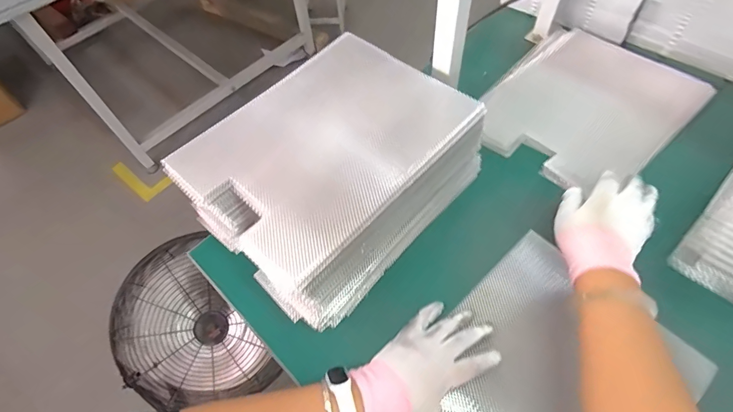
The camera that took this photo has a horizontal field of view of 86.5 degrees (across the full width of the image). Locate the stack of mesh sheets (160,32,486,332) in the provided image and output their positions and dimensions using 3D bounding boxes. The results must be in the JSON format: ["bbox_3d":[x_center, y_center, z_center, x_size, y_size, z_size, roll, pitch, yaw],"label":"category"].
[{"bbox_3d":[-0.039,-0.054,0.547,0.269,0.142,0.349,38,68,25],"label":"stack of mesh sheets"}]

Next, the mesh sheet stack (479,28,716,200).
[{"bbox_3d":[0.365,-0.168,0.657,0.280,0.018,0.343,38,68,25],"label":"mesh sheet stack"}]

